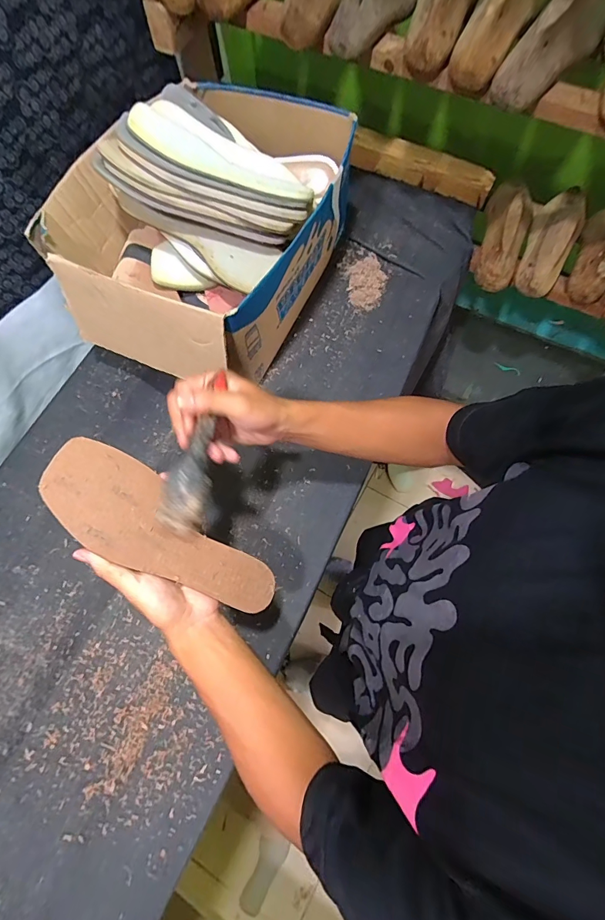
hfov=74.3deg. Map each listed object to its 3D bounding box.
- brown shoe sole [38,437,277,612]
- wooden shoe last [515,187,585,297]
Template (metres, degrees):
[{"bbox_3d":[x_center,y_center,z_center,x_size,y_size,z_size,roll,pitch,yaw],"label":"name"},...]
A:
[{"bbox_3d":[-0.124,0.068,0.378,0.233,0.014,0.081,33,63,-18],"label":"brown shoe sole"},{"bbox_3d":[0.417,-0.383,0.659,0.056,0.079,0.233,23,74,9],"label":"wooden shoe last"}]

